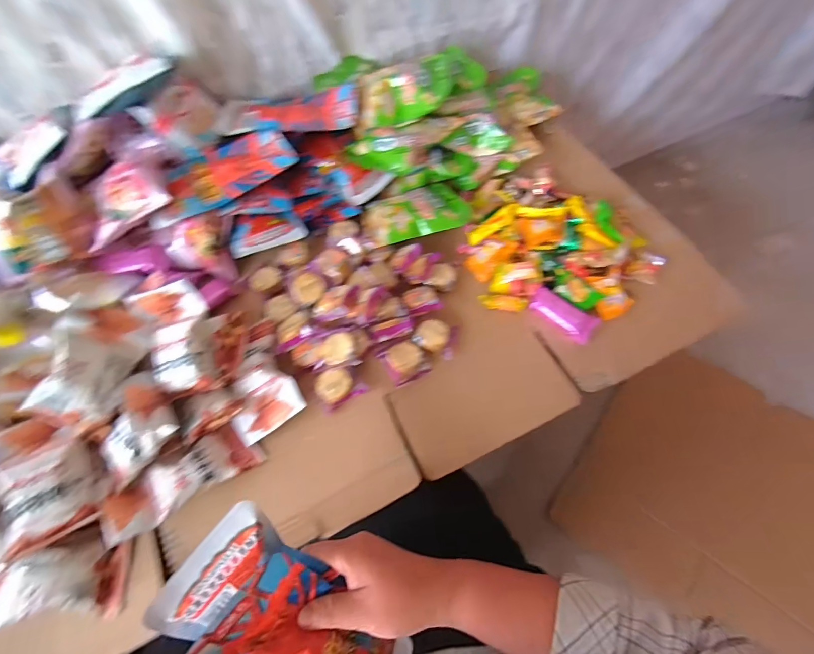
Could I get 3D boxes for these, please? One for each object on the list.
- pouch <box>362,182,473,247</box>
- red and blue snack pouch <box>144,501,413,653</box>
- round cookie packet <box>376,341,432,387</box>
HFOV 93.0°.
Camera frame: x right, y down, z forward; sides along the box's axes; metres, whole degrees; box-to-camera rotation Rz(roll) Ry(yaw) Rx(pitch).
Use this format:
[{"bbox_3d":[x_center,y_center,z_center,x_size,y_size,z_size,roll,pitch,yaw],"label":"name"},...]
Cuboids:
[{"bbox_3d":[0.013,-0.173,0.578,0.153,0.029,0.105,-18,62,-6],"label":"pouch"},{"bbox_3d":[-0.084,0.249,0.296,0.096,0.051,0.220,-41,105,-17],"label":"red and blue snack pouch"},{"bbox_3d":[-0.003,0.044,0.491,0.050,0.019,0.049,-31,64,-13],"label":"round cookie packet"}]

